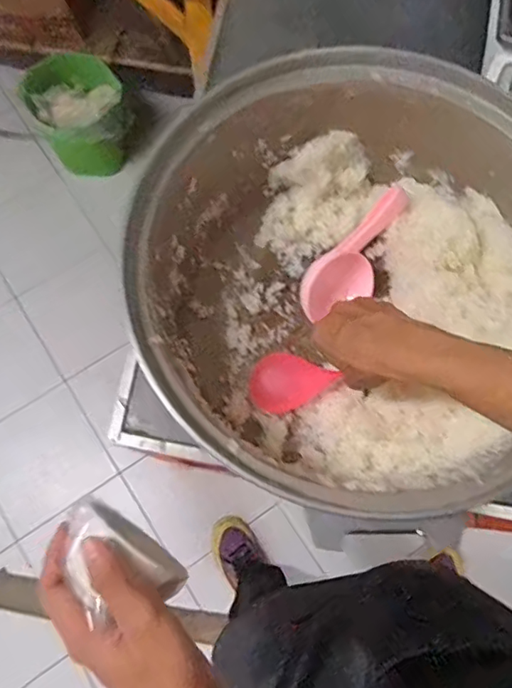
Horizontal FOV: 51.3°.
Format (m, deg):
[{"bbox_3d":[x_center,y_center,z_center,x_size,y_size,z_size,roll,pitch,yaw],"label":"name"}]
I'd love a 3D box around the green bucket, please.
[{"bbox_3d":[-0.481,-0.641,1.504,0.242,0.245,0.202,-33,76,-11],"label":"green bucket"}]

